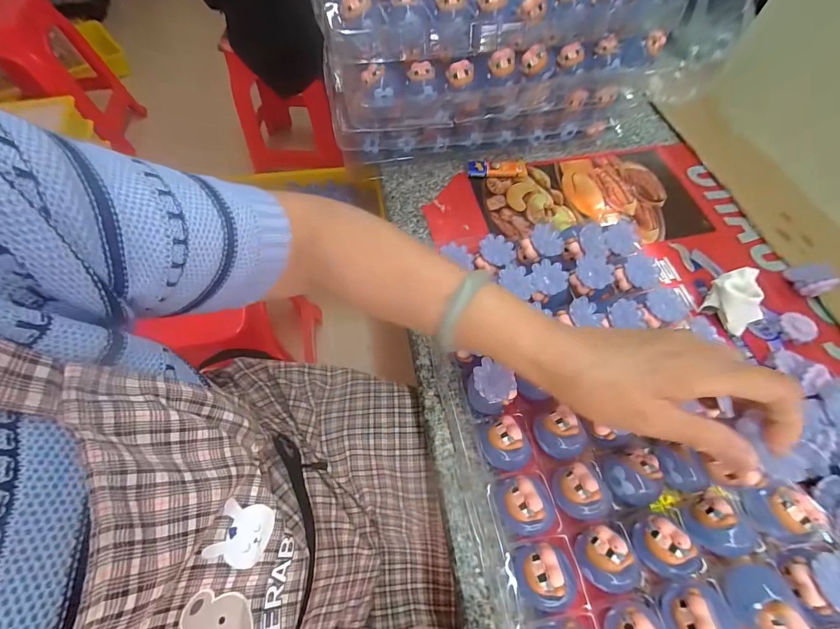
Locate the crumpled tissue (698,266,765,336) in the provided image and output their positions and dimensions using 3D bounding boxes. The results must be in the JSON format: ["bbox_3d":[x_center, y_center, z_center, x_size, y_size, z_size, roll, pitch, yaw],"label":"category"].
[{"bbox_3d":[0.333,-0.015,0.385,0.059,0.048,0.055,-25,65,-15],"label":"crumpled tissue"}]

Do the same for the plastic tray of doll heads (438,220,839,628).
[{"bbox_3d":[0.155,0.090,0.317,0.230,0.063,0.384,-10,61,-4],"label":"plastic tray of doll heads"}]

